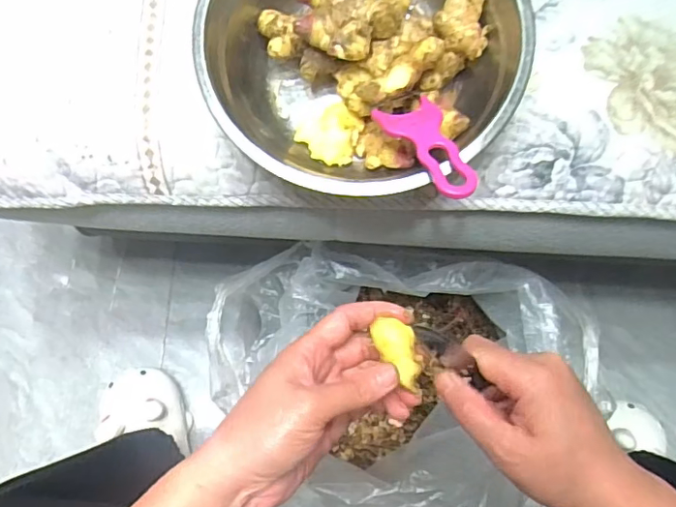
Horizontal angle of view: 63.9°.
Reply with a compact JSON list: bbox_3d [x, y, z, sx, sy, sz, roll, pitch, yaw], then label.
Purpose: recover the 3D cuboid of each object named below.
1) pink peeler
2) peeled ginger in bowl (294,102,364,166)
[{"bbox_3d":[0.060,-0.069,0.345,0.041,0.010,0.087,-24,59,-7],"label":"pink peeler"},{"bbox_3d":[-0.003,-0.086,0.401,0.042,0.026,0.040,0,74,-1],"label":"peeled ginger in bowl"}]

